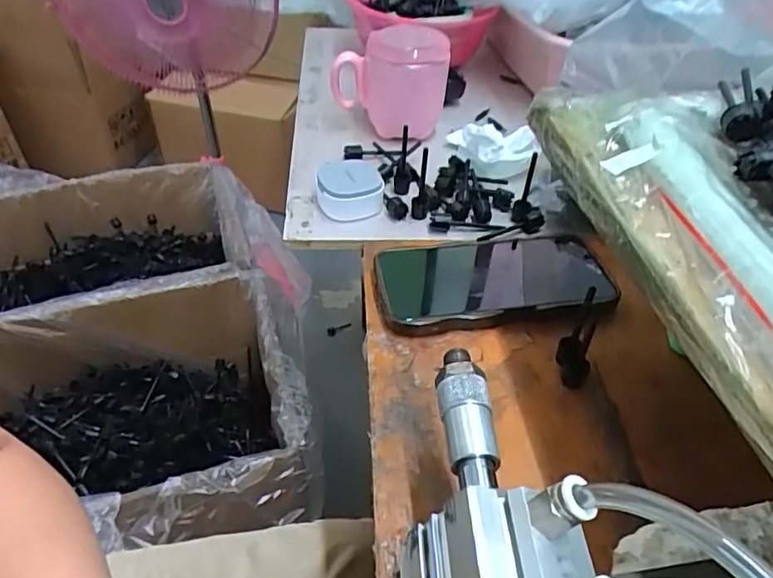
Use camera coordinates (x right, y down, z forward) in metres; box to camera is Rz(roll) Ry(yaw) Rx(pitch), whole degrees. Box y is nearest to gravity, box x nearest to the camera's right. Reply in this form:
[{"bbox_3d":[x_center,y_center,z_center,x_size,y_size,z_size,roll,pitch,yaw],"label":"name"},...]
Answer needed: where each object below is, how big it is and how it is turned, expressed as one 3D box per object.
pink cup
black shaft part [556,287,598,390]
[{"bbox_3d":[0.005,-0.208,0.550,0.108,0.101,0.081,8,43,5],"label":"pink cup"},{"bbox_3d":[0.119,0.030,0.350,0.019,0.012,0.062,13,86,10],"label":"black shaft part"}]

